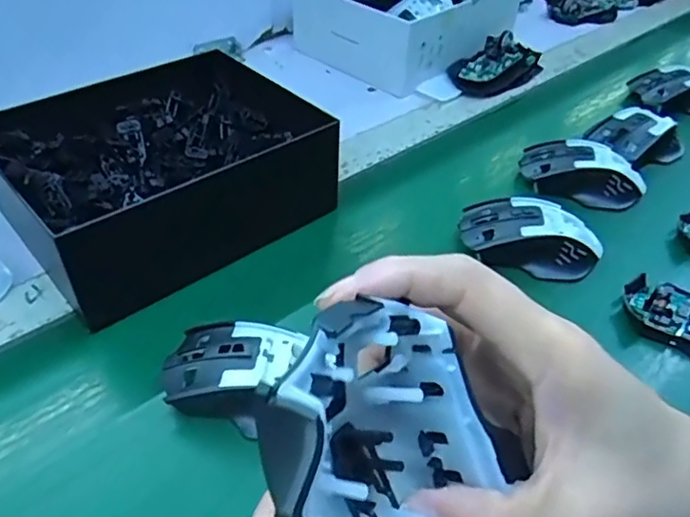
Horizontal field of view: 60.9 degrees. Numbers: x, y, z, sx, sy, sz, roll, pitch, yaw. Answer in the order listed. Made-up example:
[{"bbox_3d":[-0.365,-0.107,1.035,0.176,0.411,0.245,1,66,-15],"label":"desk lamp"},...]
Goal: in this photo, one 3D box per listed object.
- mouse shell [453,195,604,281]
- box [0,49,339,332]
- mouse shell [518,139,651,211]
[{"bbox_3d":[0.150,-0.019,0.478,0.110,0.037,0.060,13,44,7],"label":"mouse shell"},{"bbox_3d":[-0.146,-0.075,0.486,0.226,0.083,0.198,-27,53,-30],"label":"box"},{"bbox_3d":[0.223,-0.079,0.550,0.114,0.038,0.070,14,44,8],"label":"mouse shell"}]

